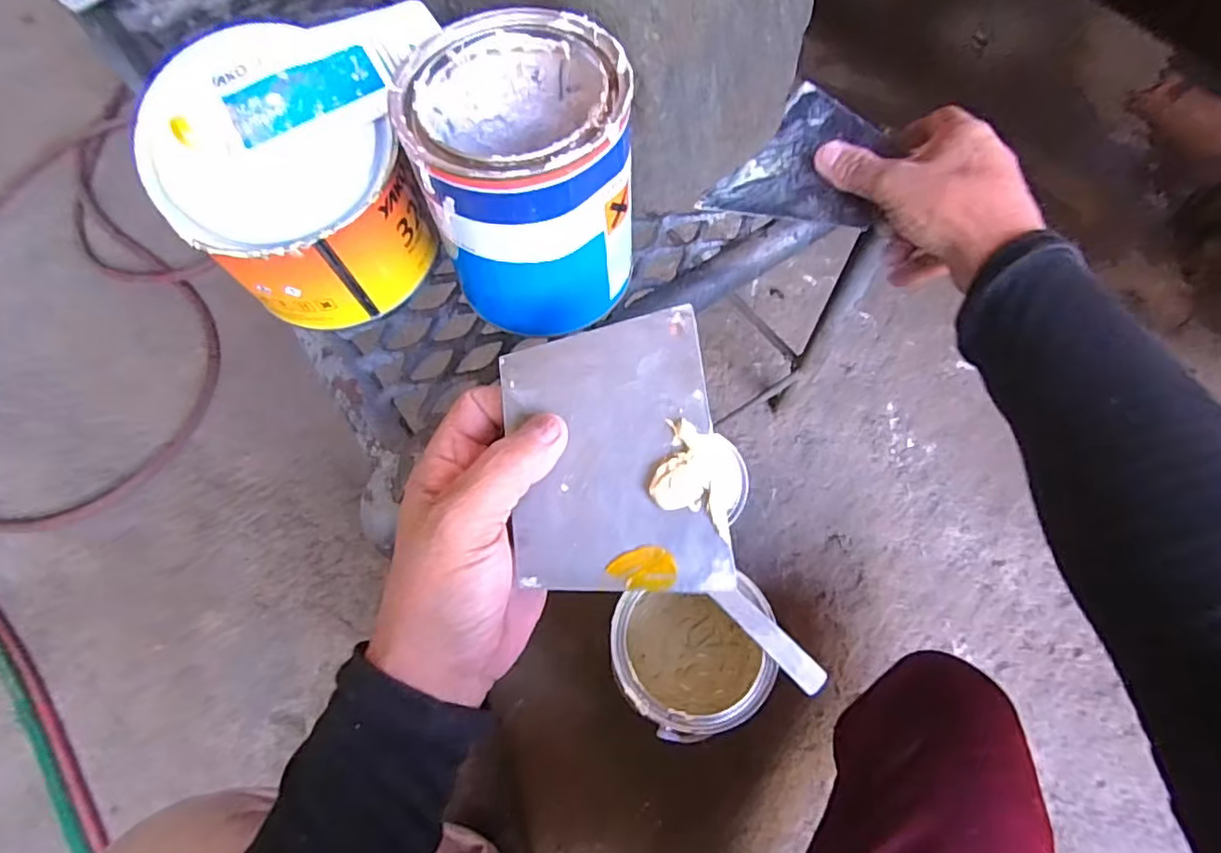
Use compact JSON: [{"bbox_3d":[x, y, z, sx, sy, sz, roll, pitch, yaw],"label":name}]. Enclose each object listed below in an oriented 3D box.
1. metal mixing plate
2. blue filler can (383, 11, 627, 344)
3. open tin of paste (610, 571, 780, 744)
[{"bbox_3d":[0.000,0.012,0.257,0.086,0.004,0.115,-8,78,3],"label":"metal mixing plate"},{"bbox_3d":[-0.045,-0.124,0.316,0.097,0.120,0.104,0,66,0],"label":"blue filler can"},{"bbox_3d":[0.080,0.242,0.649,0.161,0.164,0.161,2,66,1],"label":"open tin of paste"}]

